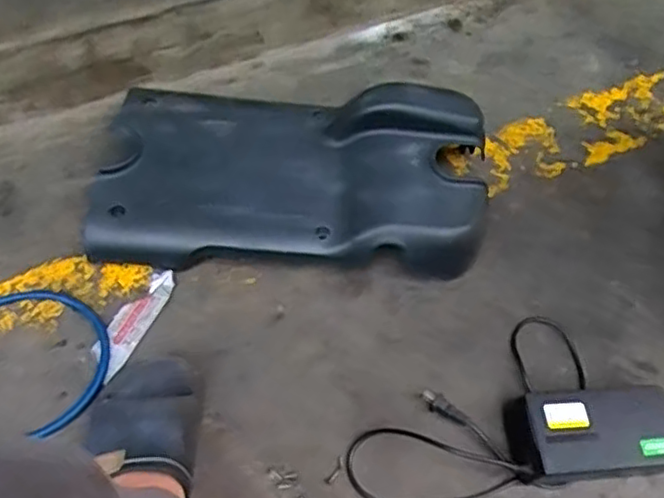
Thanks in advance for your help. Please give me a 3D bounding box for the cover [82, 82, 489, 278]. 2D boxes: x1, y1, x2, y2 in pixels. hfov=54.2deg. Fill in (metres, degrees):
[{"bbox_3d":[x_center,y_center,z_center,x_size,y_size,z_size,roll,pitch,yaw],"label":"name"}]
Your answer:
[{"bbox_3d":[-0.056,-0.103,0.825,0.484,0.111,0.240,2,57,-2],"label":"cover"}]

